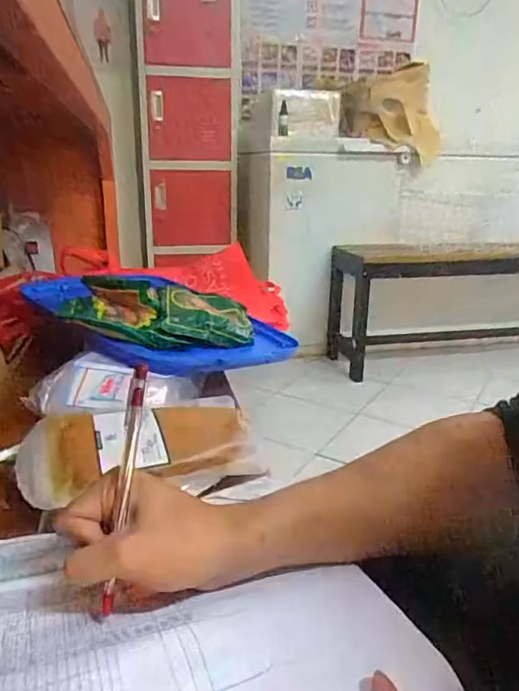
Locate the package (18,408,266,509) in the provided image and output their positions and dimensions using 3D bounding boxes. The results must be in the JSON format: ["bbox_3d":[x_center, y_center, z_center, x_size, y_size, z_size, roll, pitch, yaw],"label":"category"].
[{"bbox_3d":[-0.112,0.092,0.491,0.209,0.042,0.123,-8,20,-24],"label":"package"}]

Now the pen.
[{"bbox_3d":[-0.086,0.090,0.335,0.011,0.155,0.013,6,-4,15],"label":"pen"}]

